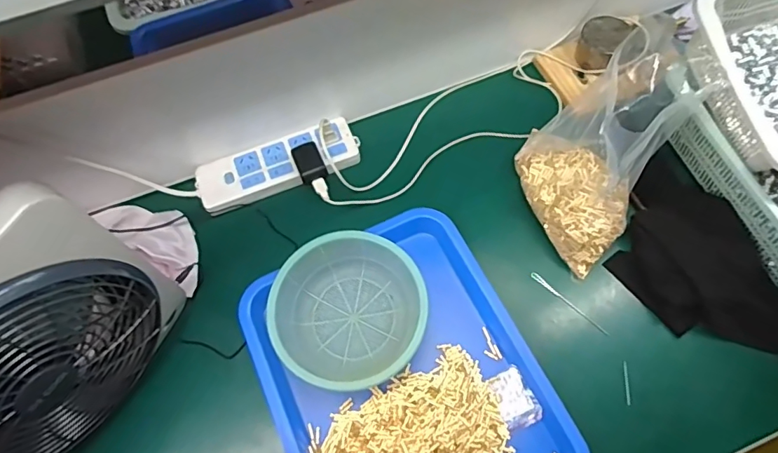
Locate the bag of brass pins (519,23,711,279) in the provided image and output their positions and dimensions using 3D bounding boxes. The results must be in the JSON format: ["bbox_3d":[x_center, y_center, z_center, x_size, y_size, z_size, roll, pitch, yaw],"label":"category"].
[{"bbox_3d":[0.263,-0.097,0.647,0.163,0.161,0.244,31,70,16],"label":"bag of brass pins"}]

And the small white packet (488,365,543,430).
[{"bbox_3d":[0.150,0.203,0.590,0.042,0.009,0.064,-20,65,-7],"label":"small white packet"}]

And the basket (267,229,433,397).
[{"bbox_3d":[-0.048,0.104,0.617,0.183,0.061,0.181,-1,64,2],"label":"basket"}]

